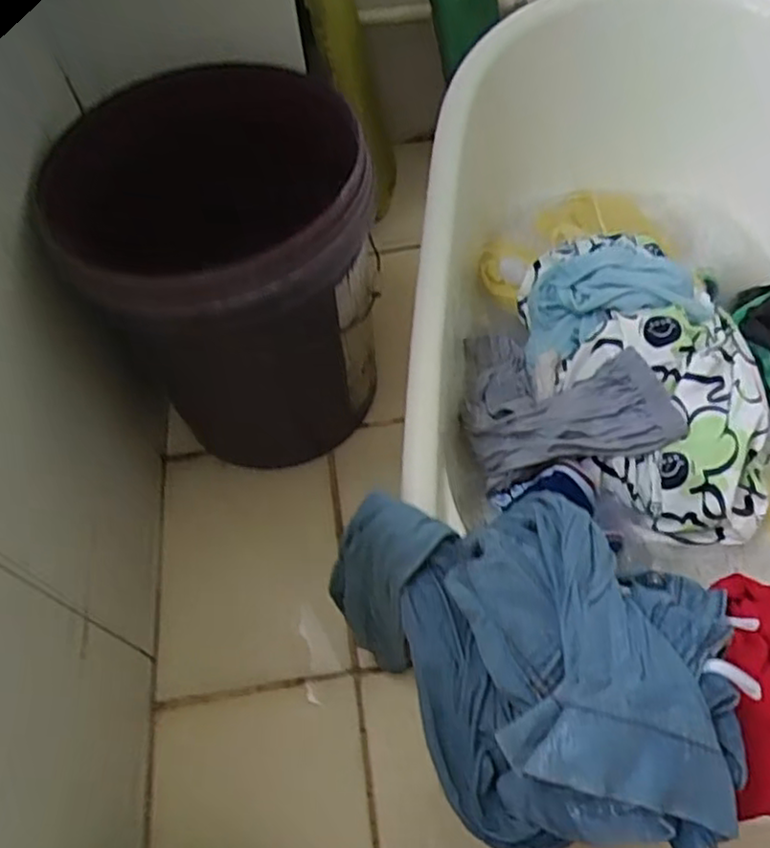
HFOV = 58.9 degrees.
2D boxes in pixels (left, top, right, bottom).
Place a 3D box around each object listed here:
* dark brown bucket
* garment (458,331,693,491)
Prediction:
[{"bbox_3d":[-0.142,-0.154,0.778,0.273,0.360,0.314,4,60,7],"label":"dark brown bucket"},{"bbox_3d":[0.178,-0.044,0.727,0.187,0.099,0.200,-7,59,0],"label":"garment"}]

